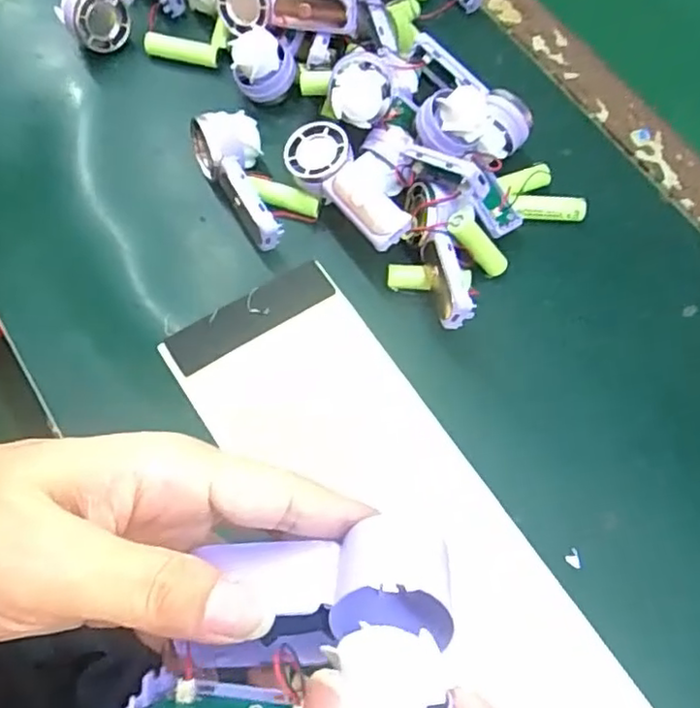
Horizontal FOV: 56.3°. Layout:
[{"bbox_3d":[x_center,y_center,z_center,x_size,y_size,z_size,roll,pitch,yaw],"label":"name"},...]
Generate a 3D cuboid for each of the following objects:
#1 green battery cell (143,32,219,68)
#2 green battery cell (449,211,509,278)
[{"bbox_3d":[-0.114,-0.206,0.445,0.051,0.014,0.011,12,67,3],"label":"green battery cell"},{"bbox_3d":[0.077,-0.063,0.386,0.052,0.011,0.014,38,63,-36],"label":"green battery cell"}]

